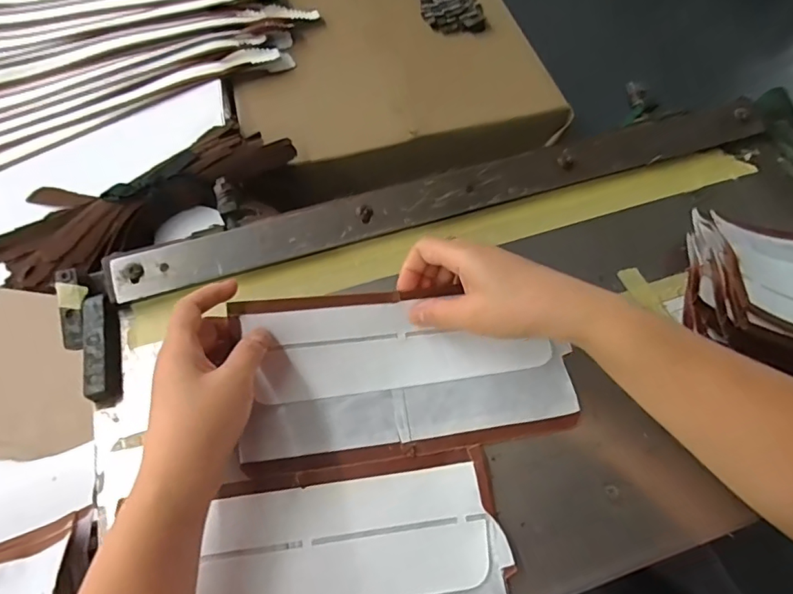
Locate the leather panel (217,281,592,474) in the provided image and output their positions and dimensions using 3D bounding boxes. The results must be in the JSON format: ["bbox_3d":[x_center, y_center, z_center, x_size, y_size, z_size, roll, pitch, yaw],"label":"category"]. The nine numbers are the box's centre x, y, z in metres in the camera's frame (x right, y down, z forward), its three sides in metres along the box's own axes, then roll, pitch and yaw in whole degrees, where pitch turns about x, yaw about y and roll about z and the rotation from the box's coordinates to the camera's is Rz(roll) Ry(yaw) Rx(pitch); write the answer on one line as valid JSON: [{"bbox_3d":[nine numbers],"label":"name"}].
[{"bbox_3d":[0.009,0.050,0.353,0.219,0.022,0.108,-5,75,-6],"label":"leather panel"}]

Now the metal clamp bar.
[{"bbox_3d":[0.056,-0.092,0.431,0.566,0.017,0.040,-16,61,-9],"label":"metal clamp bar"}]

